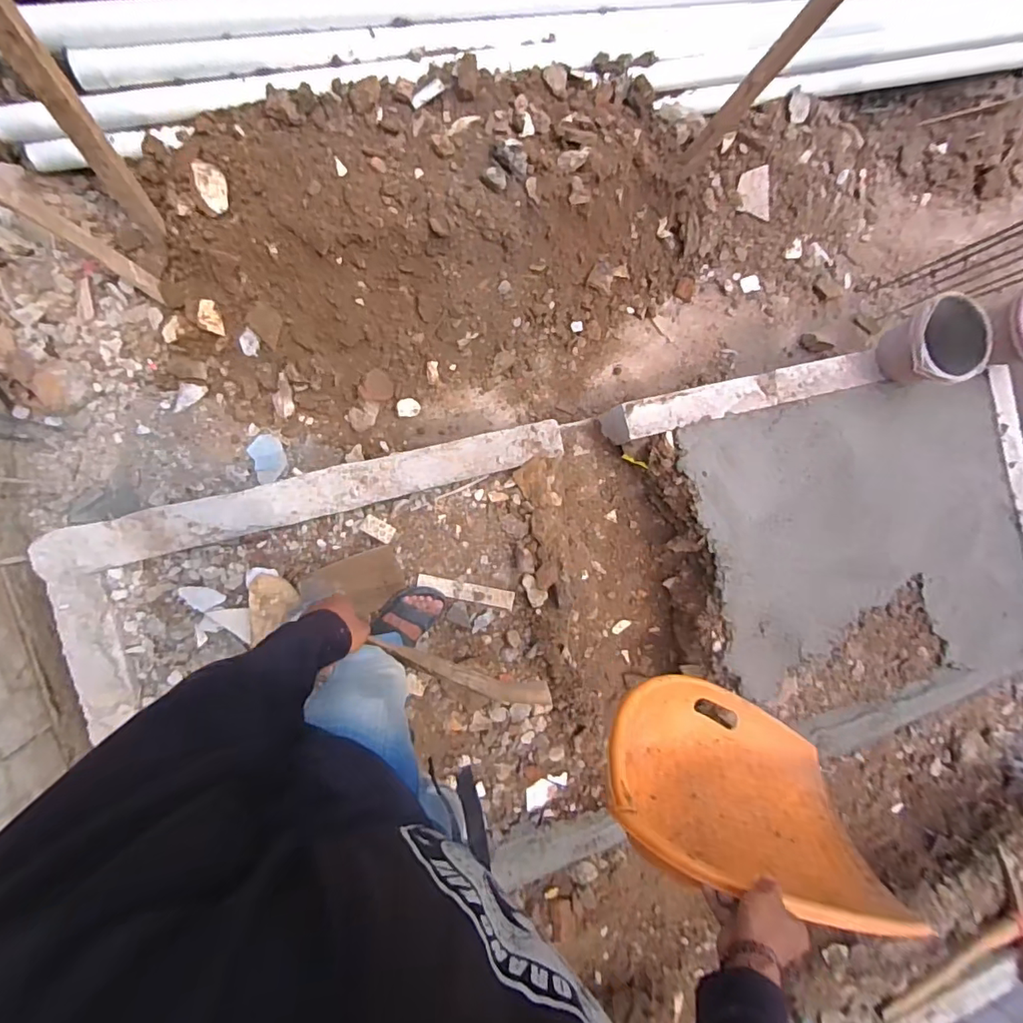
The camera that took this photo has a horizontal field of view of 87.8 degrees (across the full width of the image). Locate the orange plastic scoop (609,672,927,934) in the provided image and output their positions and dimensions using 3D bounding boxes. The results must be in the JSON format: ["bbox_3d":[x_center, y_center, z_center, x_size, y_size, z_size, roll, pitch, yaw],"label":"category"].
[{"bbox_3d":[0.333,0.406,0.753,0.366,0.361,0.223,32,85,-7],"label":"orange plastic scoop"}]

